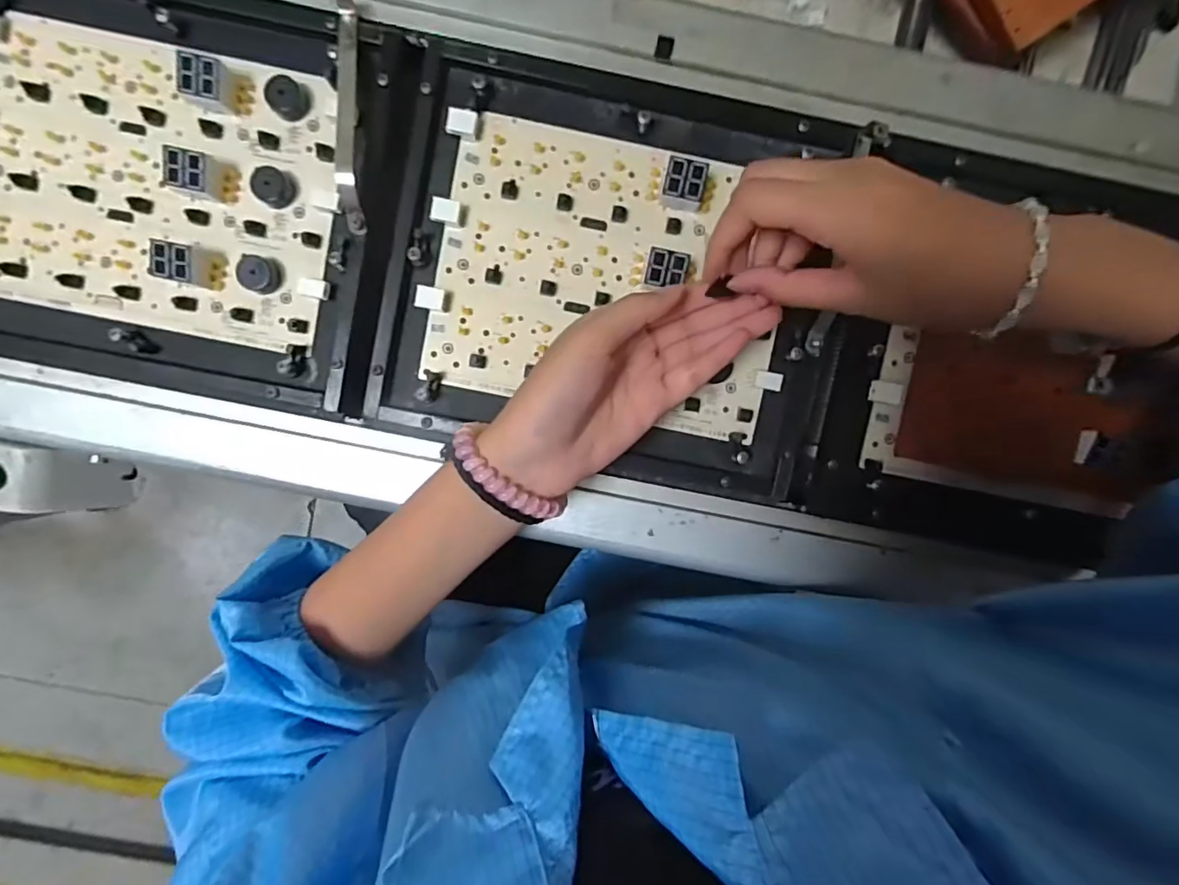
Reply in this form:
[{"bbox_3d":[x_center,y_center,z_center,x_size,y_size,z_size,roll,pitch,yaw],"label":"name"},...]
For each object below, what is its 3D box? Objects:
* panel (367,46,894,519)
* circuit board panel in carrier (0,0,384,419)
[{"bbox_3d":[0.022,-0.099,0.338,0.278,0.027,0.230,10,92,-1],"label":"panel"},{"bbox_3d":[-0.262,-0.154,0.327,0.265,0.025,0.228,9,92,-1],"label":"circuit board panel in carrier"}]

